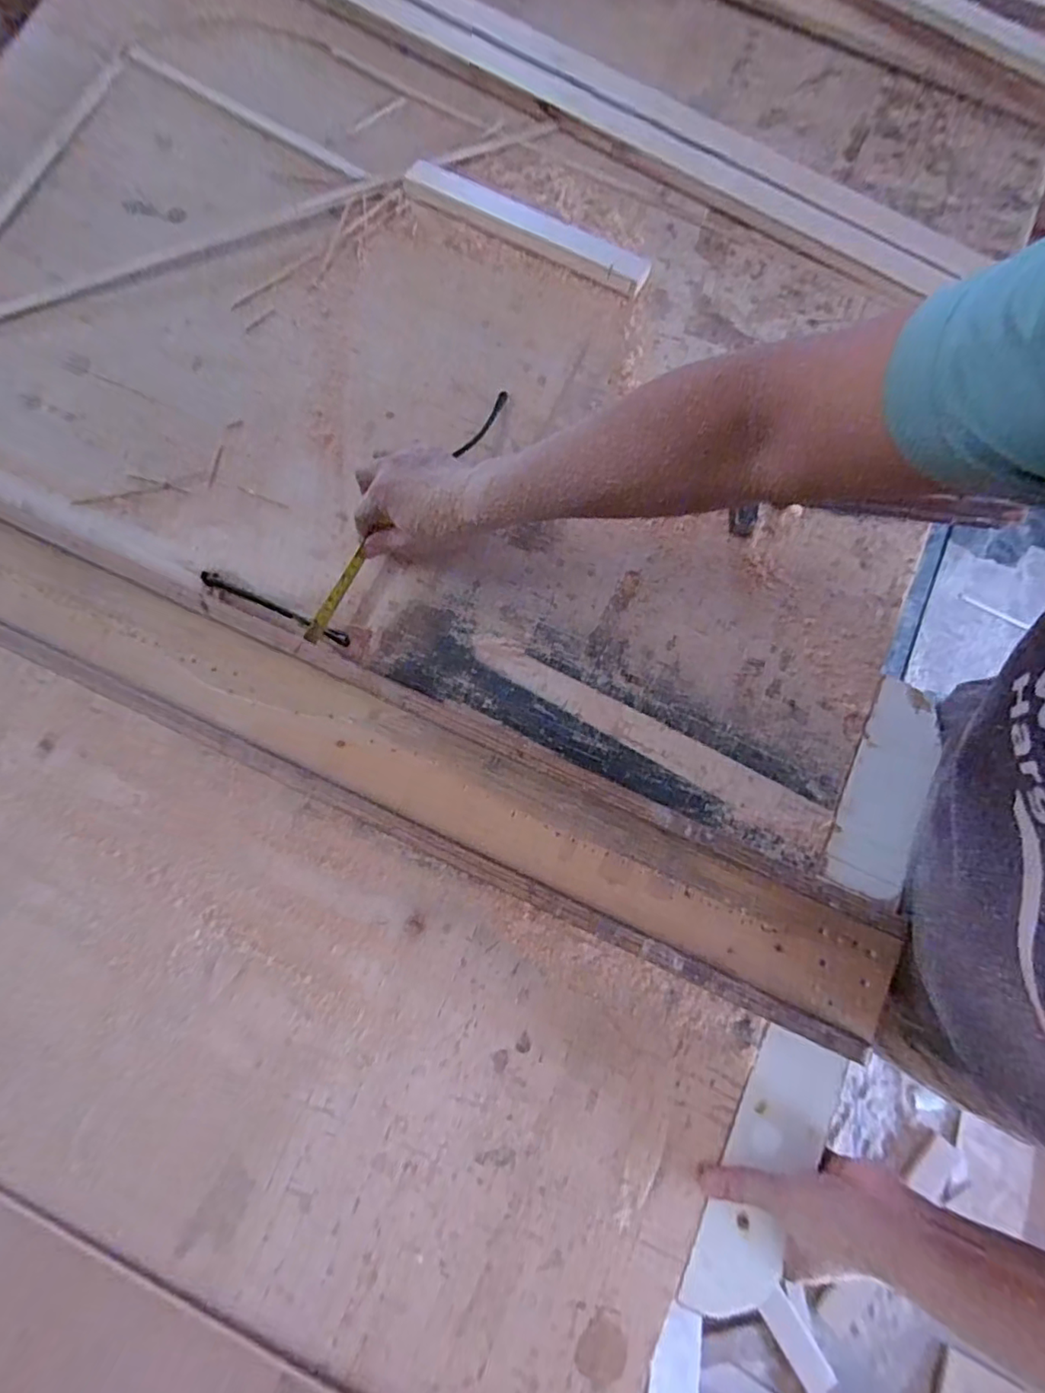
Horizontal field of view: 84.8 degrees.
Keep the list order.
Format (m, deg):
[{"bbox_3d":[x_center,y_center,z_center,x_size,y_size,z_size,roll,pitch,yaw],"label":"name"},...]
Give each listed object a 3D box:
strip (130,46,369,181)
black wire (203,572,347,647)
[{"bbox_3d":[-0.317,-0.676,0.663,0.338,0.009,0.018,31,81,5],"label":"strip"},{"bbox_3d":[-0.245,-0.088,0.560,0.164,0.014,0.012,24,80,4],"label":"black wire"}]

